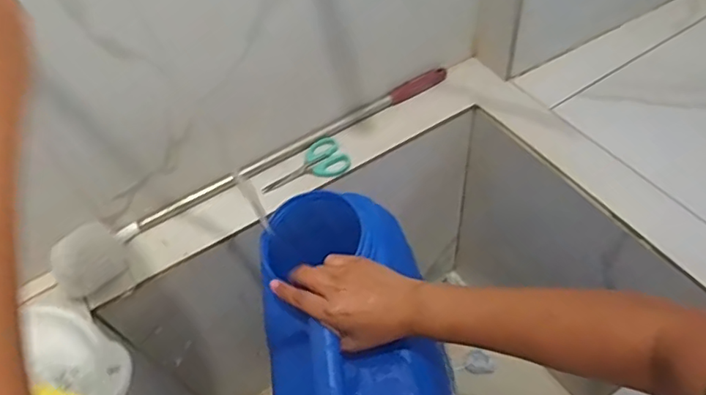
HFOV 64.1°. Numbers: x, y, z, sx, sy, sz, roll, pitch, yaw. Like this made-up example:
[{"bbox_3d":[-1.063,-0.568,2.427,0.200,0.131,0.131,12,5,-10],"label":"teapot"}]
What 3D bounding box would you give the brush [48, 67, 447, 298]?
[{"bbox_3d":[-0.110,-0.062,0.743,0.583,0.075,0.074,-36,57,-20],"label":"brush"}]

